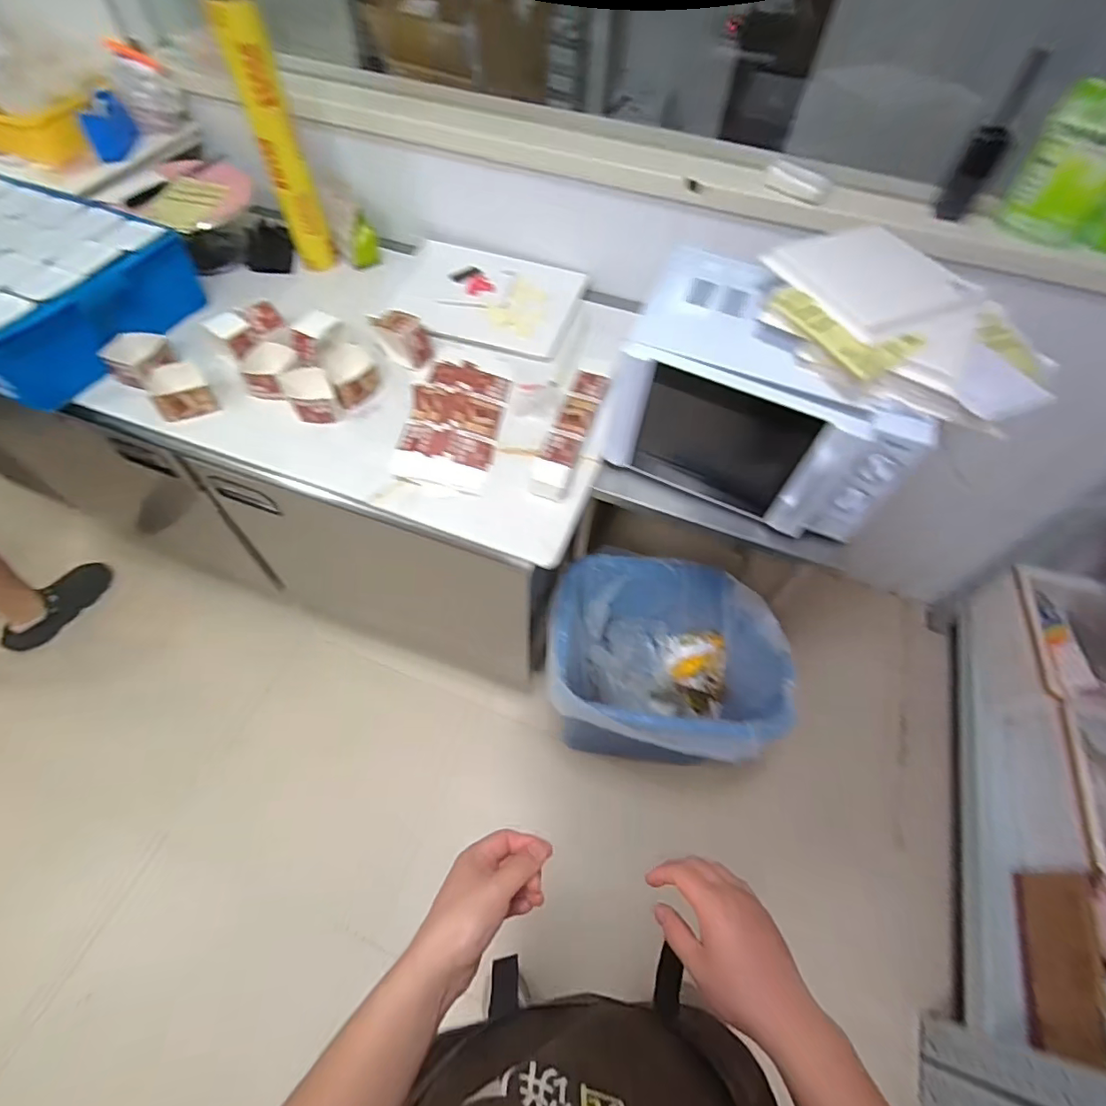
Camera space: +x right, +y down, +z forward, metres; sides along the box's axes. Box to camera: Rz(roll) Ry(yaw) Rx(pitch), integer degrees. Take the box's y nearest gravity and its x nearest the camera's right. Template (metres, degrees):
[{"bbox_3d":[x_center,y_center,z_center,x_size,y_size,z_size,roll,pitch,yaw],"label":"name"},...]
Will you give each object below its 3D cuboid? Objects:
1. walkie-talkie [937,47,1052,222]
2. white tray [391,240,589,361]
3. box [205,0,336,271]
[{"bbox_3d":[0.761,-0.718,0.916,0.058,0.236,0.057,23,39,11],"label":"walkie-talkie"},{"bbox_3d":[-0.159,-0.597,1.229,0.421,0.025,0.330,16,59,7],"label":"white tray"},{"bbox_3d":[-0.567,-0.846,1.105,0.082,0.451,0.077,-14,60,-11],"label":"box"}]

